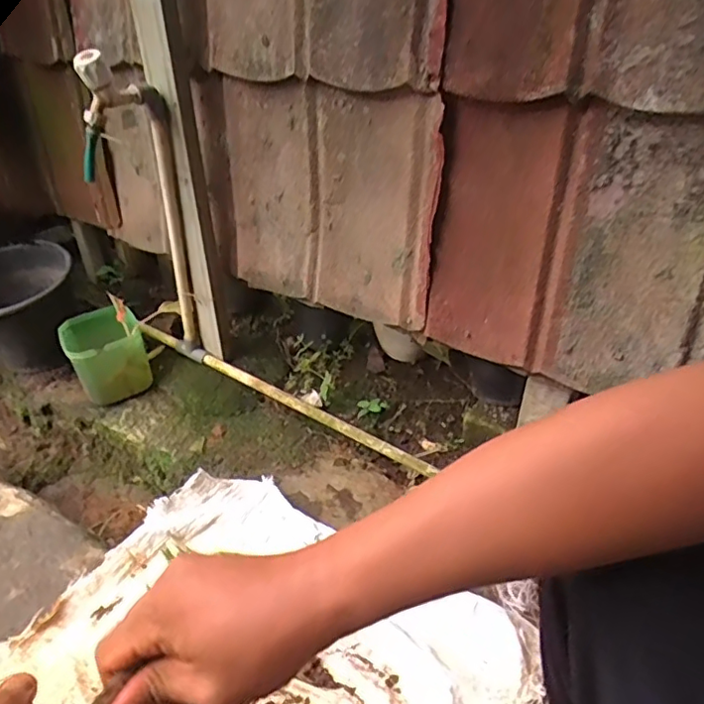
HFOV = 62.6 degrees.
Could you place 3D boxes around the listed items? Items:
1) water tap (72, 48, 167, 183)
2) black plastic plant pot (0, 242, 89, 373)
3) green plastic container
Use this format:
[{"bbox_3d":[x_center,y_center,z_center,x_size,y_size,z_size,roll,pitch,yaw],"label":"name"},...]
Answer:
[{"bbox_3d":[-0.381,-0.390,0.938,0.067,0.176,0.158,11,36,18],"label":"water tap"},{"bbox_3d":[-0.788,-0.093,1.379,0.269,0.233,0.298,-16,38,-18],"label":"black plastic plant pot"},{"bbox_3d":[-0.546,0.001,1.293,0.158,0.156,0.133,-23,41,-26],"label":"green plastic container"}]

